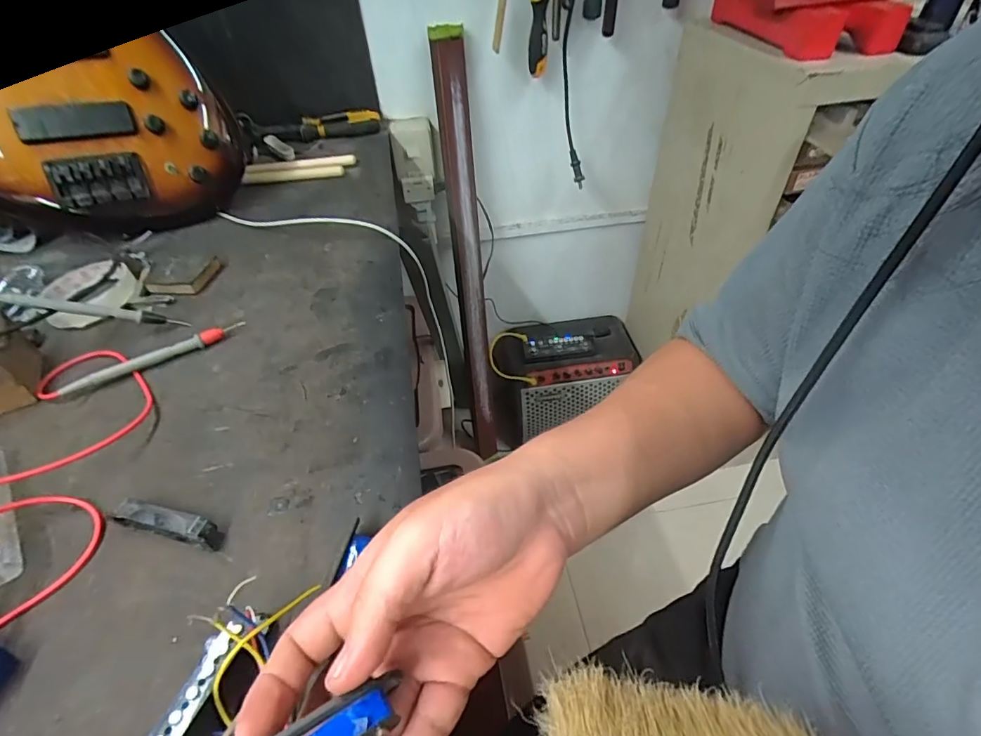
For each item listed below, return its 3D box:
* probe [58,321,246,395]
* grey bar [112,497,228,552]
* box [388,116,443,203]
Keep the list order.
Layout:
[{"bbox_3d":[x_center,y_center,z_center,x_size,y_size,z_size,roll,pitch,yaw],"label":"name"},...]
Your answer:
[{"bbox_3d":[-0.291,-0.010,0.429,0.144,0.014,0.011,-29,52,-25],"label":"probe"},{"bbox_3d":[-0.207,0.100,0.315,0.069,0.021,0.017,11,47,11],"label":"grey bar"},{"bbox_3d":[-0.132,-0.373,0.878,0.081,0.127,0.044,-11,45,-8],"label":"box"}]

